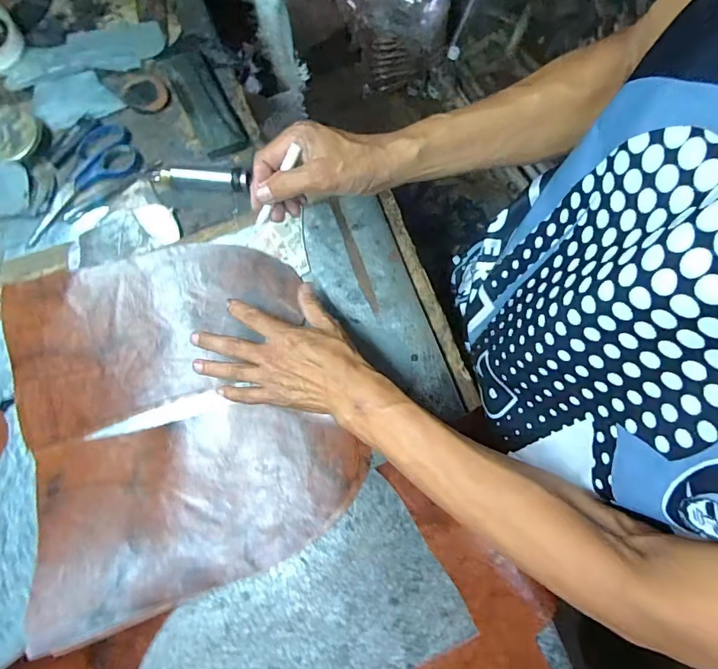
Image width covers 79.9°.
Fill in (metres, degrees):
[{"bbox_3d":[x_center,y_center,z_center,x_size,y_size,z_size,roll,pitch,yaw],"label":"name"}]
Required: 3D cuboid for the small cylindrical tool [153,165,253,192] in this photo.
[{"bbox_3d":[-0.191,-0.189,0.512,0.117,0.021,0.022,6,77,0],"label":"small cylindrical tool"}]

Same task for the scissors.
[{"bbox_3d":[-0.346,-0.191,0.522,0.166,0.008,0.082,-37,81,-8],"label":"scissors"}]

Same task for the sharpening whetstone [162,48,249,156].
[{"bbox_3d":[-0.194,-0.292,0.540,0.054,0.012,0.153,-27,79,-7],"label":"sharpening whetstone"}]

